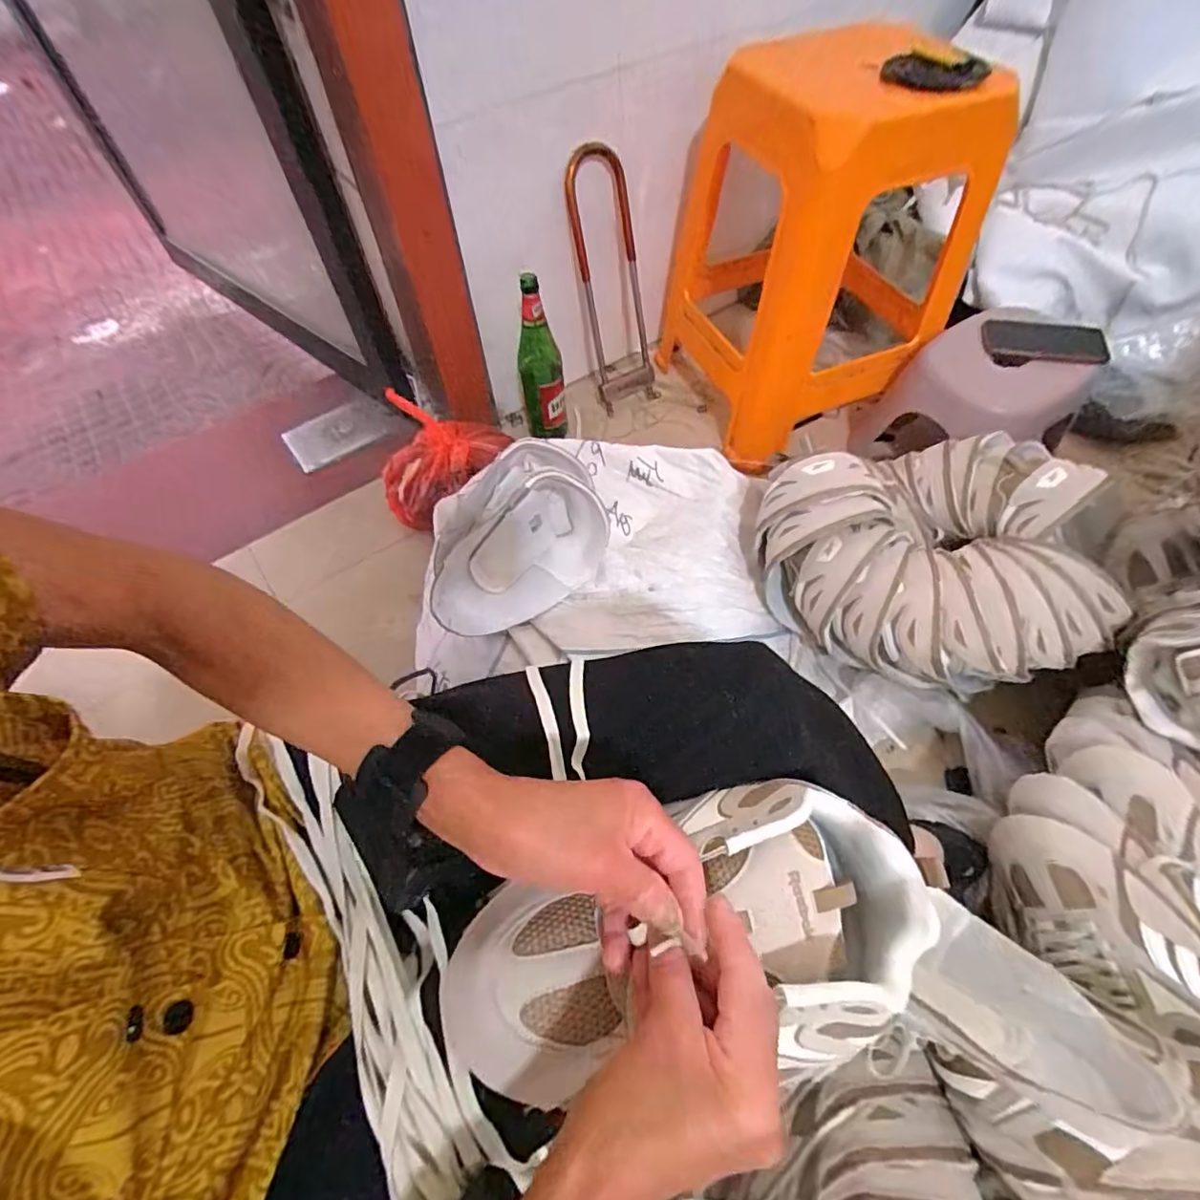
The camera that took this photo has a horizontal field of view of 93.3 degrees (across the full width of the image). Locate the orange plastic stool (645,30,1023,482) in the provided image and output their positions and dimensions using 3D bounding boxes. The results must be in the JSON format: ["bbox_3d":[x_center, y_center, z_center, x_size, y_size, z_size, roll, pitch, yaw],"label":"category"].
[{"bbox_3d":[0.318,-0.521,0.862,0.335,0.445,0.356,-21,60,-10],"label":"orange plastic stool"}]

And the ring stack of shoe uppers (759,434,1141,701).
[{"bbox_3d":[0.407,-0.045,0.693,0.344,0.150,0.315,-23,60,-11],"label":"ring stack of shoe uppers"}]

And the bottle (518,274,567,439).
[{"bbox_3d":[-0.094,-0.364,0.891,0.059,0.269,0.058,-17,59,-8],"label":"bottle"}]

